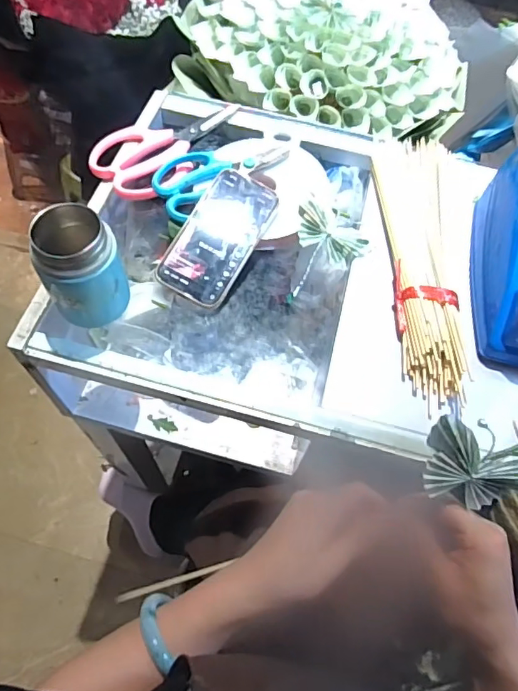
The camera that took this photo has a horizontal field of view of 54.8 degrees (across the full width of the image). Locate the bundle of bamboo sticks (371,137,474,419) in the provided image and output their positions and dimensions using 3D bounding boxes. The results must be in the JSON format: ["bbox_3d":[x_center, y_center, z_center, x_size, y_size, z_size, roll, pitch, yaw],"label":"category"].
[{"bbox_3d":[0.176,-0.106,0.537,0.083,0.028,0.354,5,62,-1],"label":"bundle of bamboo sticks"}]

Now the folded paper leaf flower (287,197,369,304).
[{"bbox_3d":[0.064,-0.095,0.527,0.079,0.031,0.108,24,63,8],"label":"folded paper leaf flower"}]

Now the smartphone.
[{"bbox_3d":[-0.041,-0.111,0.512,0.074,0.007,0.148,26,75,4],"label":"smartphone"}]

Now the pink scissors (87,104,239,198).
[{"bbox_3d":[-0.106,-0.246,0.603,0.198,0.013,0.103,-38,71,-21],"label":"pink scissors"}]

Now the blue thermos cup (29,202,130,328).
[{"bbox_3d":[-0.160,-0.067,0.449,0.060,0.107,0.060,2,62,-3],"label":"blue thermos cup"}]

